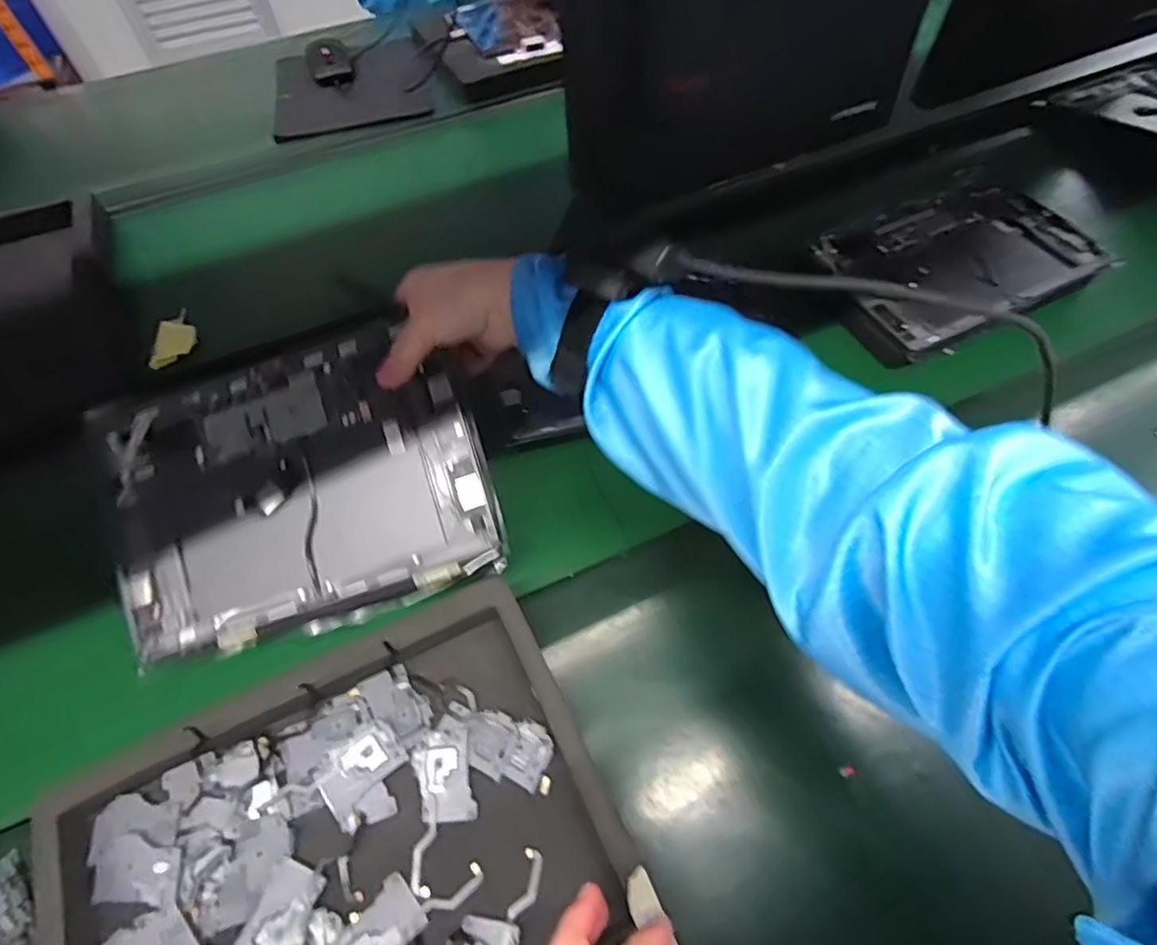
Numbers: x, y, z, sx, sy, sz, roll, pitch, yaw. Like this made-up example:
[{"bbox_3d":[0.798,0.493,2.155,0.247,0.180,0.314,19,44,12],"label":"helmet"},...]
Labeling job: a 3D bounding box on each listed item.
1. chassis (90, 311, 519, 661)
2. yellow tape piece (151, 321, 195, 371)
[{"bbox_3d":[-0.190,0.013,0.409,0.251,0.009,0.182,-17,85,2],"label":"chassis"},{"bbox_3d":[-0.392,-0.125,0.589,0.034,0.010,0.055,-11,57,-4],"label":"yellow tape piece"}]

